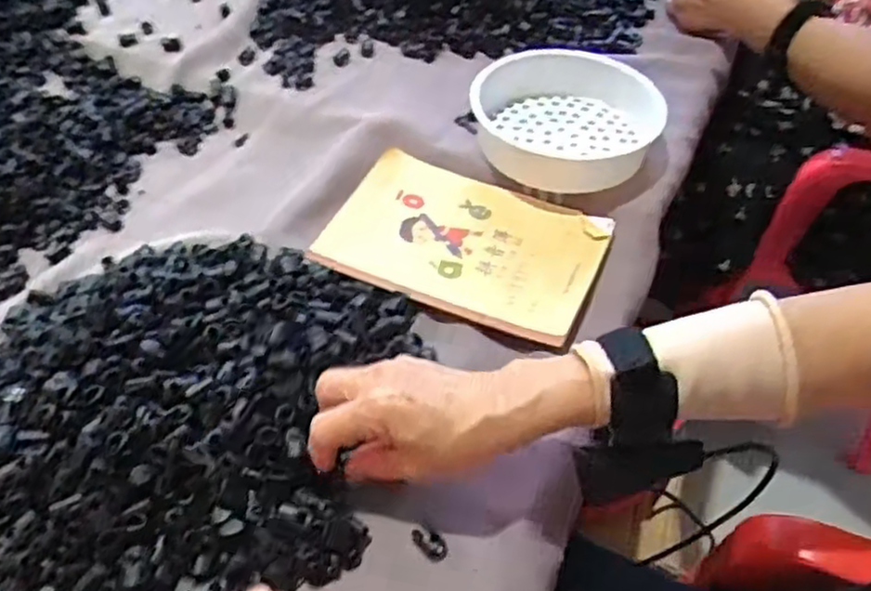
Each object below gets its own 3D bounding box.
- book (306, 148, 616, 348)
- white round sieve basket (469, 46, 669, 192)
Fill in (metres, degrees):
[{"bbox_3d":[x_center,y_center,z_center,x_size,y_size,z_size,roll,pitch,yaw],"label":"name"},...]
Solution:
[{"bbox_3d":[0.025,-0.044,0.587,0.206,0.011,0.144,19,50,14],"label":"book"},{"bbox_3d":[0.114,-0.157,0.654,0.160,0.046,0.162,1,49,-2],"label":"white round sieve basket"}]

